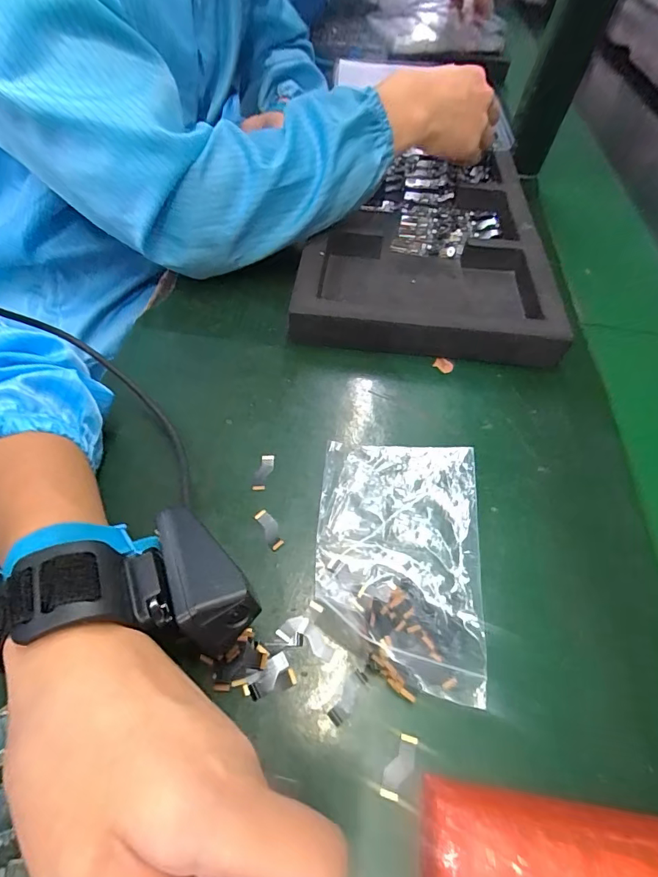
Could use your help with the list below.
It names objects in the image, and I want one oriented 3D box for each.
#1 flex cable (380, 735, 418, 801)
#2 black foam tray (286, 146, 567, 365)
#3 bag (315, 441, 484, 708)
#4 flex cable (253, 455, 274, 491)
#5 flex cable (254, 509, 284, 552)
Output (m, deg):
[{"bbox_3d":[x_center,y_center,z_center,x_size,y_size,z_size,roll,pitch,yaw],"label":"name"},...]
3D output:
[{"bbox_3d":[0.033,0.152,0.204,0.010,0.004,0.027,30,59,19],"label":"flex cable"},{"bbox_3d":[0.098,-0.219,0.459,0.235,0.038,0.364,4,54,2],"label":"black foam tray"},{"bbox_3d":[0.041,0.065,0.260,0.095,0.014,0.146,5,54,3],"label":"bag"},{"bbox_3d":[-0.043,0.022,0.294,0.009,0.004,0.027,8,55,5],"label":"flex cable"},{"bbox_3d":[-0.036,0.055,0.272,0.011,0.004,0.028,-24,58,-17],"label":"flex cable"}]

